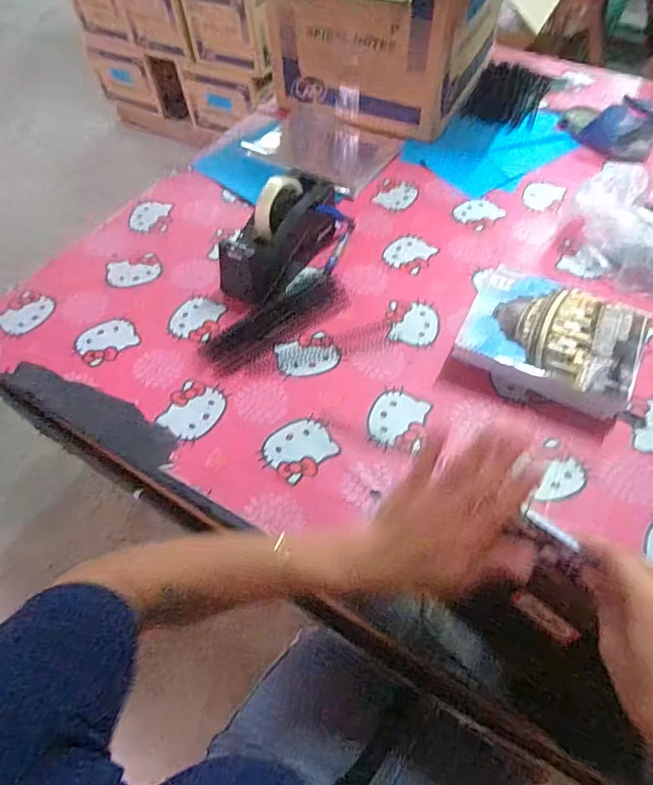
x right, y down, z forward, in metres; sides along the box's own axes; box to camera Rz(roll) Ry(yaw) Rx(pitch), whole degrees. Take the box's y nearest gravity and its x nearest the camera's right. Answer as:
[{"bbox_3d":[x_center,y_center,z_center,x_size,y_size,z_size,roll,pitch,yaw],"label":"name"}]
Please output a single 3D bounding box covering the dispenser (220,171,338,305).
[{"bbox_3d":[-0.063,-0.225,0.712,0.078,0.108,0.208,29,61,19],"label":"dispenser"}]

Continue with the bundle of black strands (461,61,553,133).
[{"bbox_3d":[0.377,-0.618,1.041,0.139,0.010,0.233,21,58,15],"label":"bundle of black strands"}]

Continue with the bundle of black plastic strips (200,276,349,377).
[{"bbox_3d":[-0.065,-0.097,0.686,0.217,0.009,0.066,-33,61,-19],"label":"bundle of black plastic strips"}]

